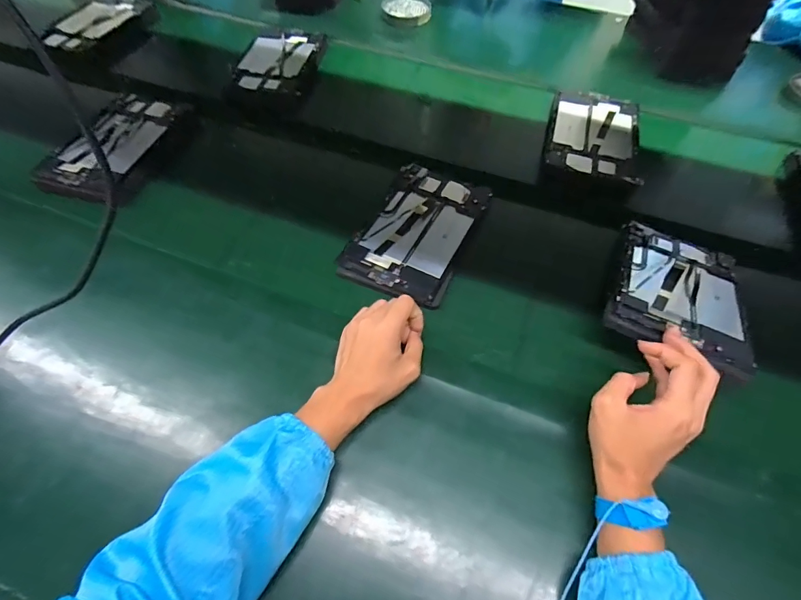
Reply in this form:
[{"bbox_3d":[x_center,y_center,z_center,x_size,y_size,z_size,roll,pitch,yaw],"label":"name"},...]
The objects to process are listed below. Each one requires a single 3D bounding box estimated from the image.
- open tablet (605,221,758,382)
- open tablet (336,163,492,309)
[{"bbox_3d":[0.351,-0.016,0.516,0.154,0.012,0.250,25,46,13],"label":"open tablet"},{"bbox_3d":[0.027,-0.108,0.611,0.155,0.008,0.247,22,61,13],"label":"open tablet"}]

